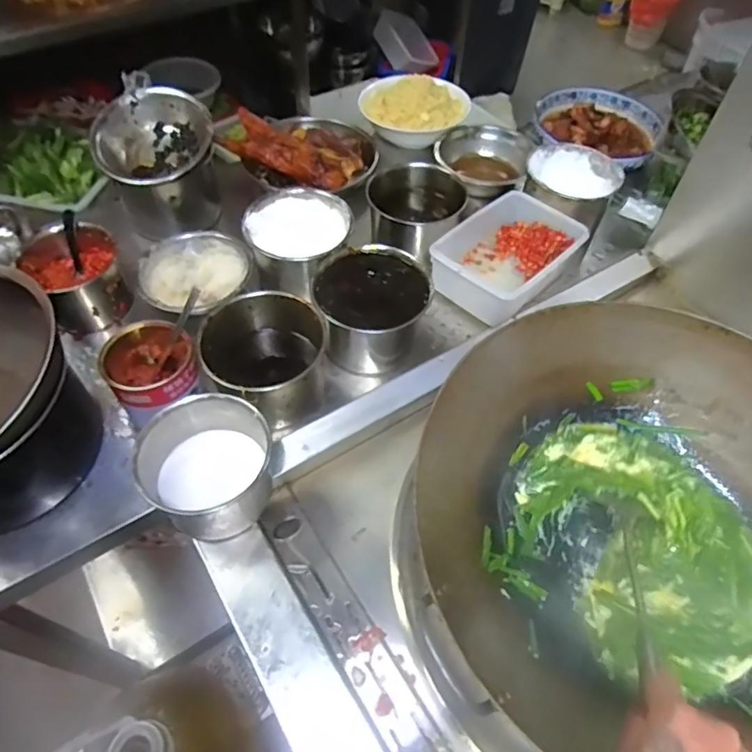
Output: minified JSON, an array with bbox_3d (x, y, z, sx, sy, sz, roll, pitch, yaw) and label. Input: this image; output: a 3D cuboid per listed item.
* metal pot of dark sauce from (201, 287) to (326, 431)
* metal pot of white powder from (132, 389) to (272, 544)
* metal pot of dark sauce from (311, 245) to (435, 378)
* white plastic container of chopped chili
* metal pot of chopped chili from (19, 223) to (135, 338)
[{"bbox_3d":[-0.144,-0.012,0.698,0.151,0.108,0.158,1,54,-1],"label":"metal pot of dark sauce"},{"bbox_3d":[-0.183,0.103,0.608,0.138,0.109,0.132,1,54,-1],"label":"metal pot of white powder"},{"bbox_3d":[-0.008,-0.089,0.774,0.154,0.129,0.148,-9,55,-8],"label":"metal pot of dark sauce"},{"bbox_3d":[0.200,-0.179,0.853,0.160,0.089,0.220,37,61,22],"label":"white plastic container of chopped chili"},{"bbox_3d":[-0.433,-0.145,0.810,0.130,0.117,0.127,1,54,-1],"label":"metal pot of chopped chili"}]

